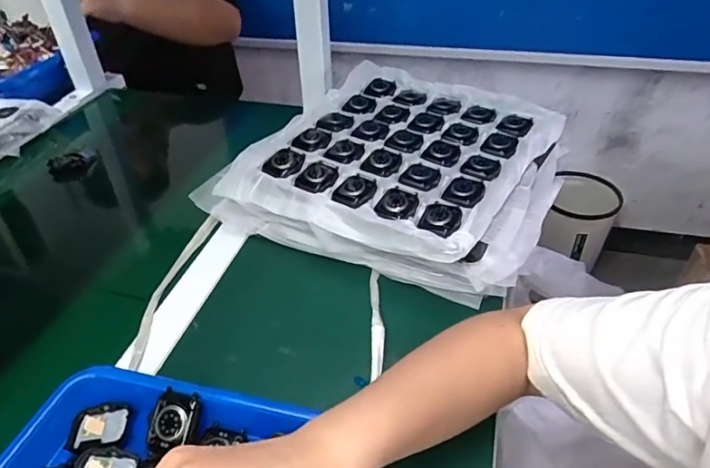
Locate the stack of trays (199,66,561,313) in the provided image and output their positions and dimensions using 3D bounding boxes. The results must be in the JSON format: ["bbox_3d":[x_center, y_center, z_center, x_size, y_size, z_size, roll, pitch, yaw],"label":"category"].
[{"bbox_3d":[0.039,-0.077,0.587,0.349,0.073,0.284,23,53,24],"label":"stack of trays"}]

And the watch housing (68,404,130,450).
[{"bbox_3d":[-0.193,0.146,0.388,0.040,0.009,0.033,-5,40,-3],"label":"watch housing"}]

